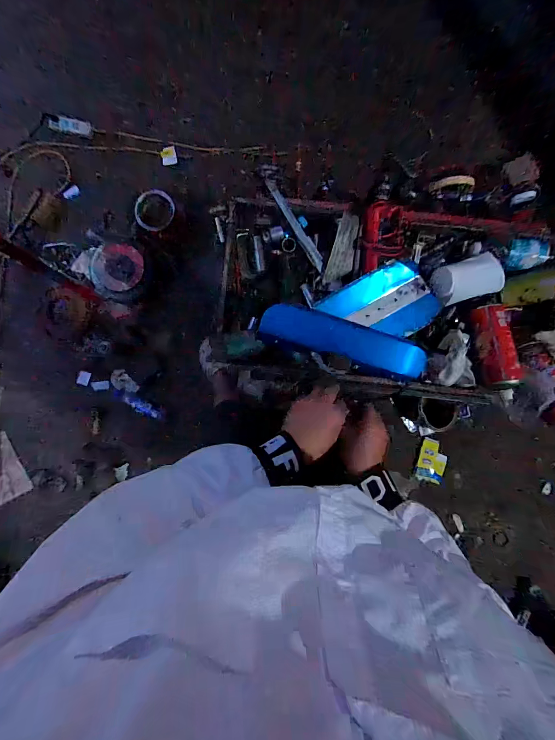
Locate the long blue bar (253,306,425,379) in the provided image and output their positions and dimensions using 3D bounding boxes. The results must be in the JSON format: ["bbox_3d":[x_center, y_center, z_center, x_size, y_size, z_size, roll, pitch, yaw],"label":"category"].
[{"bbox_3d":[0.094,-0.047,0.512,0.247,0.045,0.066,15,89,-1],"label":"long blue bar"}]

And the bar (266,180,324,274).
[{"bbox_3d":[0.041,-0.304,0.706,0.025,0.011,0.213,-31,90,-1],"label":"bar"}]

